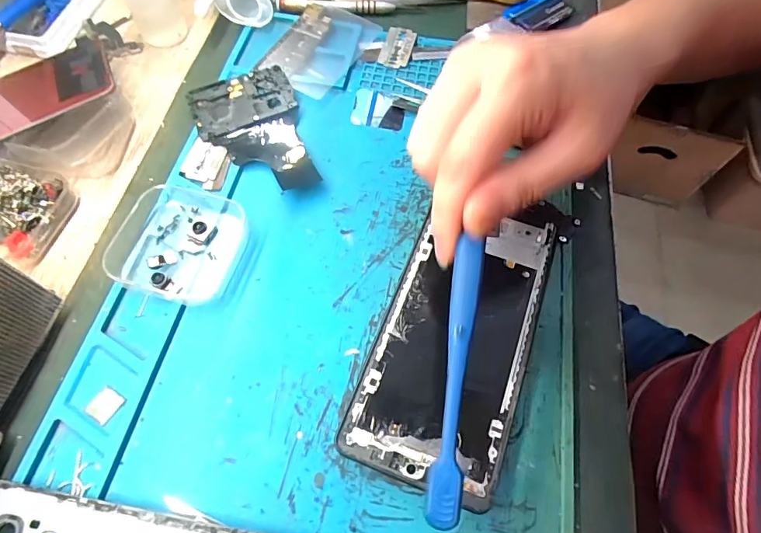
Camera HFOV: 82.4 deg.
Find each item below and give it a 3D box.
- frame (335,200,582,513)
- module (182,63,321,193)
[{"bbox_3d":[0.045,0.027,0.232,0.076,0.012,0.168,23,65,9],"label":"frame"},{"bbox_3d":[-0.082,-0.088,0.286,0.066,0.007,0.102,-22,66,-13],"label":"module"}]

